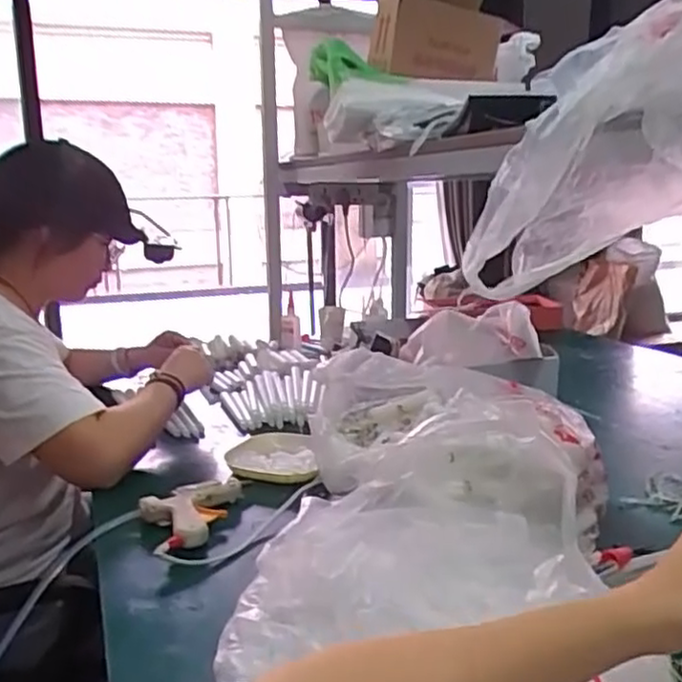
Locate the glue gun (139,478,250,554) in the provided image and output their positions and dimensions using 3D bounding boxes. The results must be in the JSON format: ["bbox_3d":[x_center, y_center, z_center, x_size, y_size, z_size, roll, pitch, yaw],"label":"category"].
[{"bbox_3d":[-0.158,0.195,0.823,0.146,0.029,0.118,-8,15,-29],"label":"glue gun"}]

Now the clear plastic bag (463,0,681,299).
[{"bbox_3d":[0.228,-0.156,0.500,0.119,0.170,0.364,-7,-14,-28],"label":"clear plastic bag"}]

